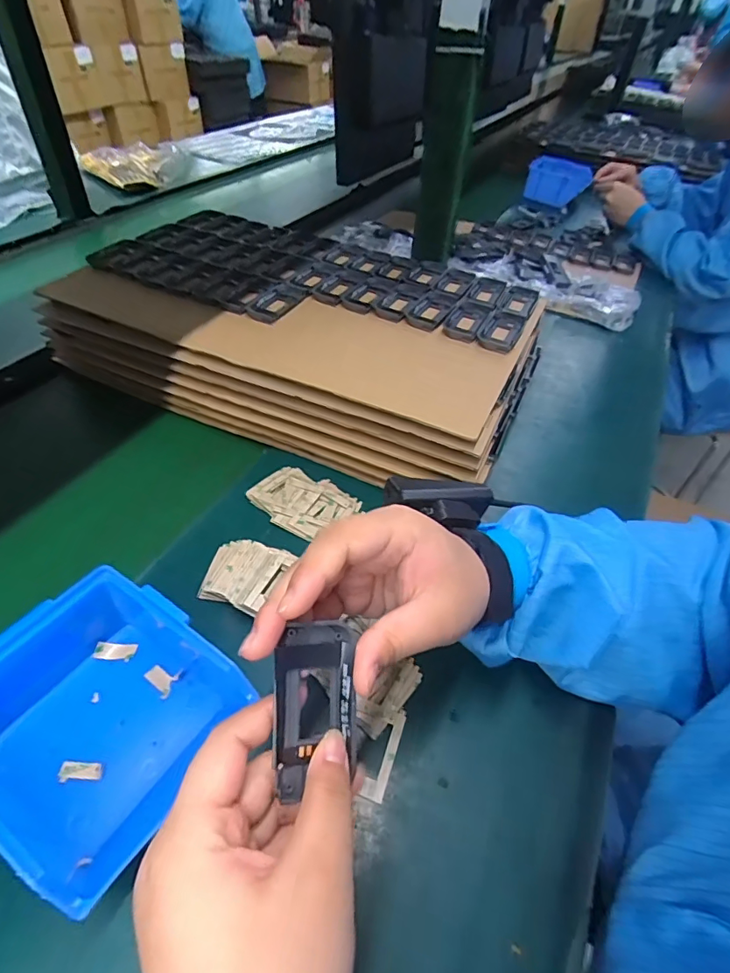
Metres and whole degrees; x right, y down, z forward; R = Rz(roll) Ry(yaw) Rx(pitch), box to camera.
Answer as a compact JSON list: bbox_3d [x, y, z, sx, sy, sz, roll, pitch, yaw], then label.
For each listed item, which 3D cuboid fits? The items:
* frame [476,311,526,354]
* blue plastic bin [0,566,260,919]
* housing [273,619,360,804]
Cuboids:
[{"bbox_3d":[0.147,-0.168,0.522,0.041,0.009,0.079,19,47,15],"label":"frame"},{"bbox_3d":[-0.157,0.128,0.285,0.137,0.061,0.151,23,48,18],"label":"blue plastic bin"},{"bbox_3d":[-0.023,0.100,0.224,0.037,0.008,0.073,4,80,-17],"label":"housing"}]

